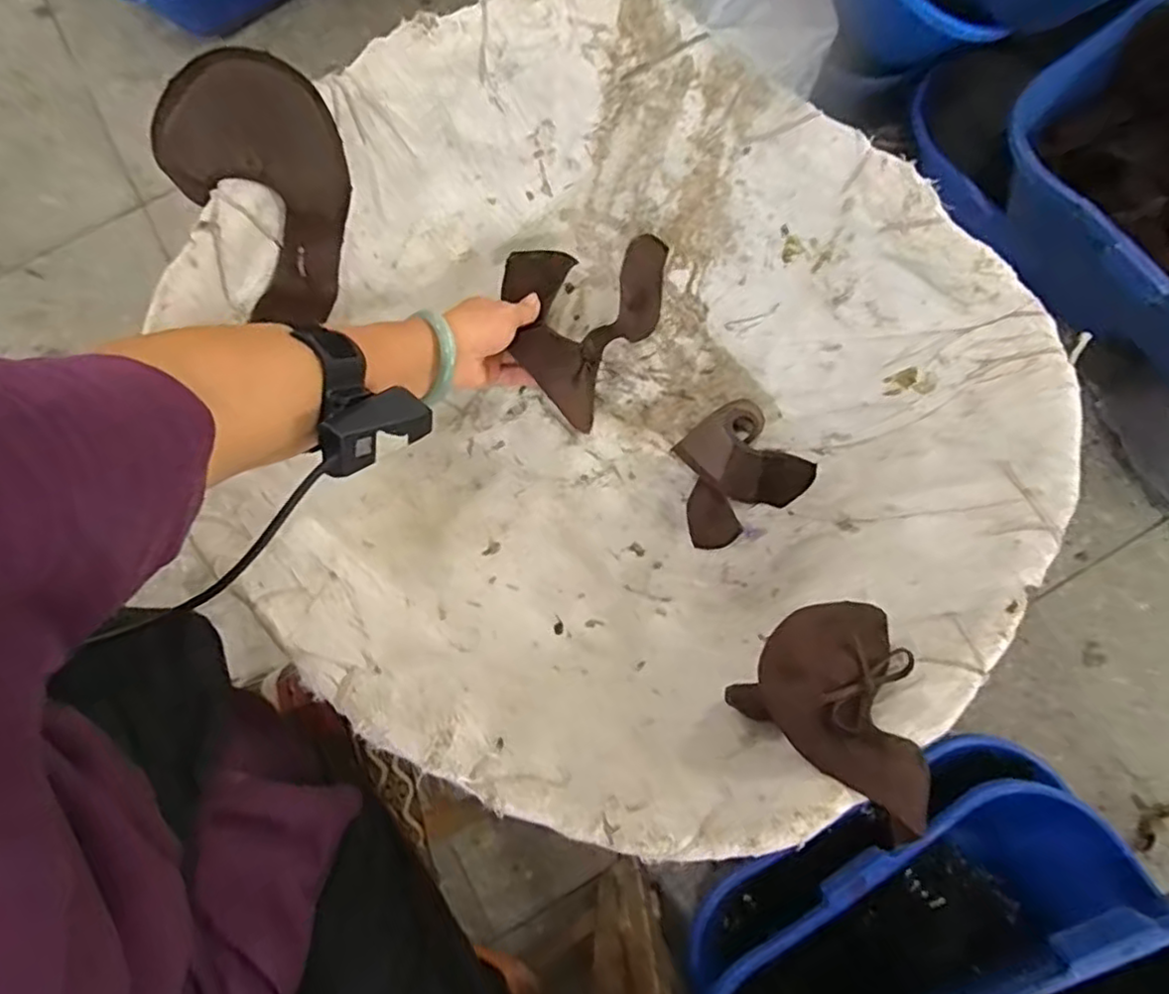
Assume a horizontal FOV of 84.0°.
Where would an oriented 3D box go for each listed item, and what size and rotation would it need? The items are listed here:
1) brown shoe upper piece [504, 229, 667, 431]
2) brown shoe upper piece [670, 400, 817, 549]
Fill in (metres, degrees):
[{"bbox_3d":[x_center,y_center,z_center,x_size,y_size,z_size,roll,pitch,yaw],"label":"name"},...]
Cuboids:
[{"bbox_3d":[-0.005,-0.145,0.563,0.138,0.069,0.157,5,78,3],"label":"brown shoe upper piece"},{"bbox_3d":[0.128,-0.021,0.561,0.118,0.078,0.094,-36,79,-6],"label":"brown shoe upper piece"}]

